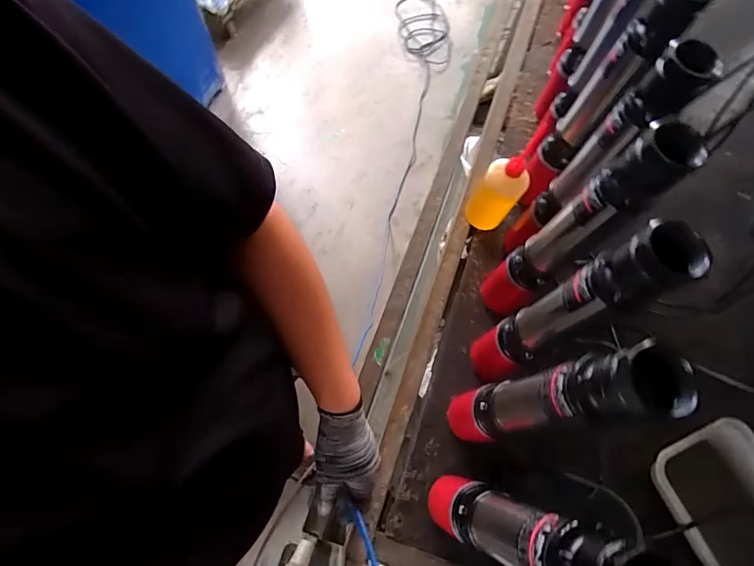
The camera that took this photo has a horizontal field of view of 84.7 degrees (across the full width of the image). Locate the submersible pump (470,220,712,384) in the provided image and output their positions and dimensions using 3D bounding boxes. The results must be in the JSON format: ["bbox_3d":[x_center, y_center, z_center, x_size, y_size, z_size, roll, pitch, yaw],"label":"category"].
[{"bbox_3d":[0.214,0.048,0.526,0.091,0.413,0.077,-27,72,-13],"label":"submersible pump"}]

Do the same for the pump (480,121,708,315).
[{"bbox_3d":[0.249,-0.049,0.586,0.084,0.442,0.078,-32,73,-14],"label":"pump"}]

